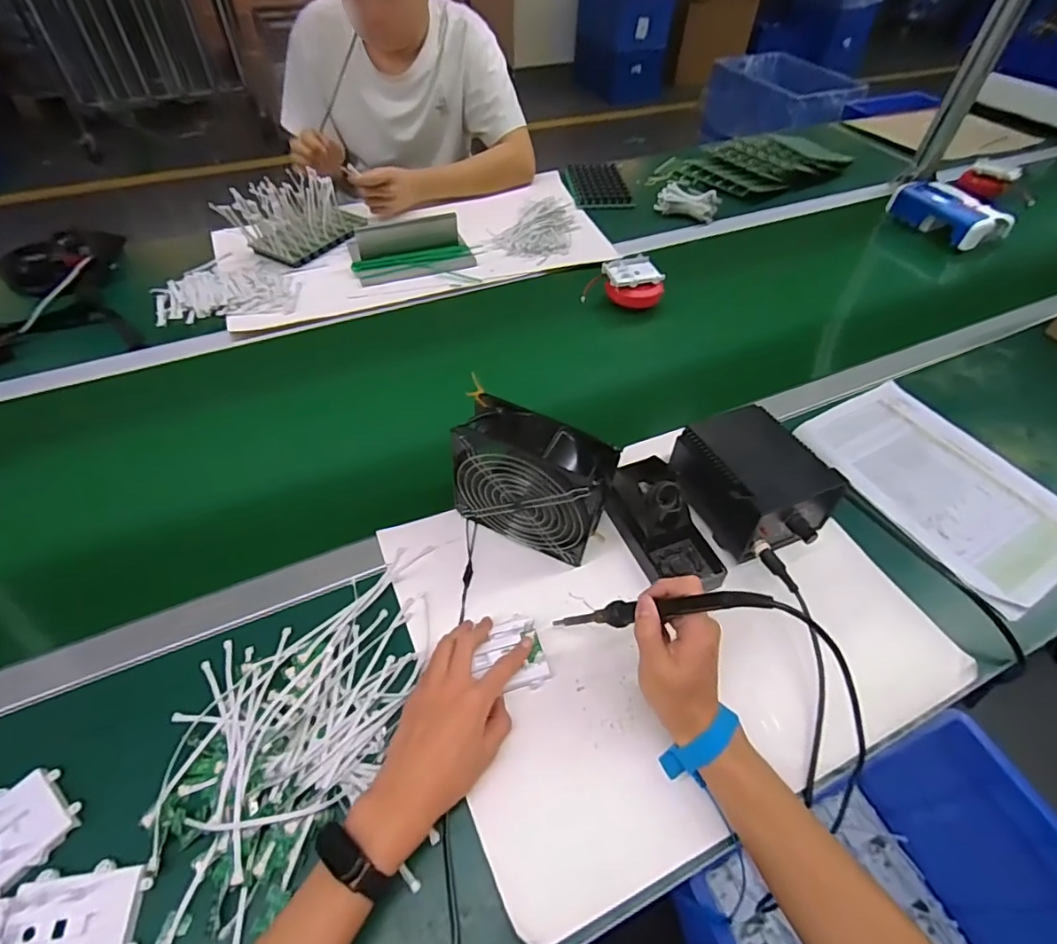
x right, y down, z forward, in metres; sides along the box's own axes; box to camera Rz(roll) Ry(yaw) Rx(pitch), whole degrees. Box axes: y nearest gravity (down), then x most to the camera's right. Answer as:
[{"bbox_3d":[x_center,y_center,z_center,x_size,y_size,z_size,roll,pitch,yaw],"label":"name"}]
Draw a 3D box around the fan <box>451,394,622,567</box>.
[{"bbox_3d":[0.004,0.012,0.550,0.149,0.143,0.061,24,54,16],"label":"fan"}]

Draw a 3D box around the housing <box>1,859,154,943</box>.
[{"bbox_3d":[-0.311,0.309,0.369,0.080,0.011,0.066,-5,52,-6],"label":"housing"}]

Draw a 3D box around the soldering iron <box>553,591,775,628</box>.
[{"bbox_3d":[0.097,0.114,0.445,0.015,0.207,0.014,42,50,-22],"label":"soldering iron"}]

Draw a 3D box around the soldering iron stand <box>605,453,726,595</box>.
[{"bbox_3d":[0.148,0.053,0.589,0.085,0.067,0.158,-16,54,-15],"label":"soldering iron stand"}]

